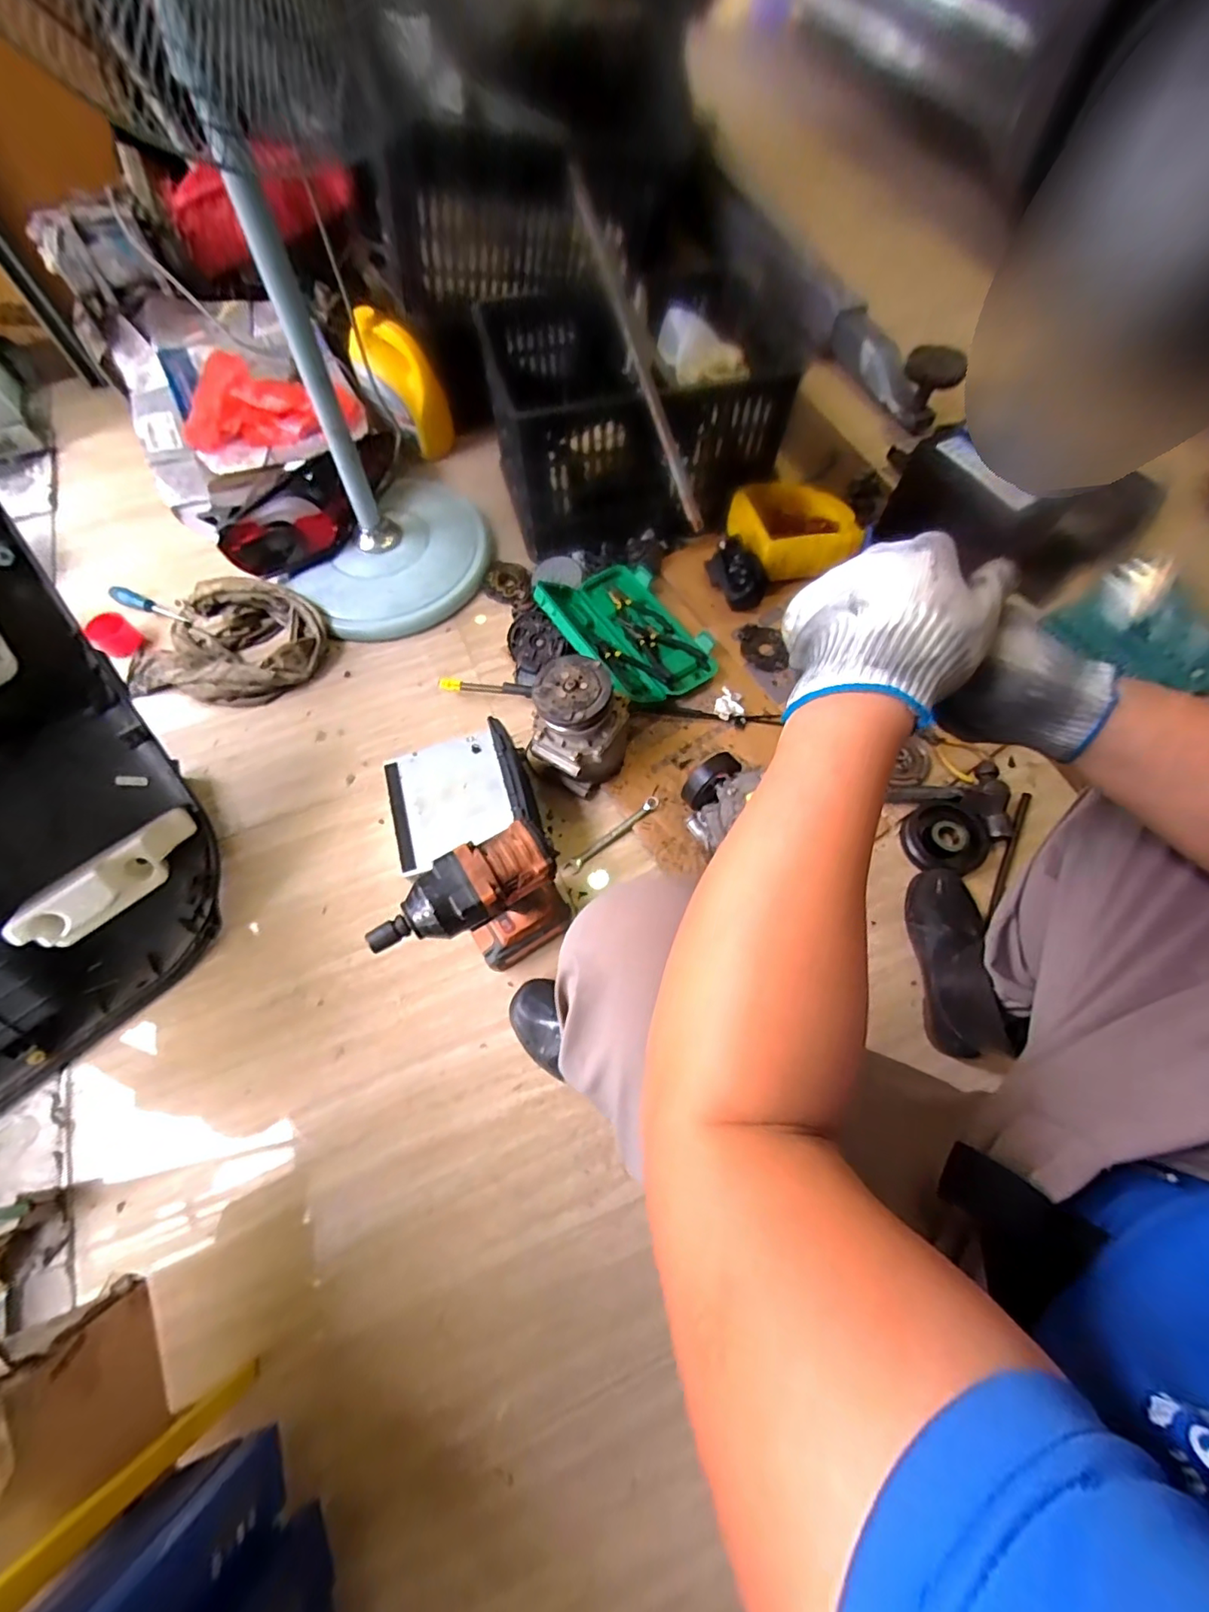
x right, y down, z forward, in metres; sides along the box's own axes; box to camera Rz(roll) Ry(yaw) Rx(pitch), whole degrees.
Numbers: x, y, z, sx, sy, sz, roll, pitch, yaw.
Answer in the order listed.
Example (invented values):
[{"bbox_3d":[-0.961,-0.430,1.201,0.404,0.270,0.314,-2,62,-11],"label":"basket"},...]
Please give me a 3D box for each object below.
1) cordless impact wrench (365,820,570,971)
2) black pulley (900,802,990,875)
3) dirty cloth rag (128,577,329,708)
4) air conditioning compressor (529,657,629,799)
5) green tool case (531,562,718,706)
[{"bbox_3d":[-0.140,0.129,0.658,0.181,0.256,0.068,-31,70,-14],"label":"cordless impact wrench"},{"bbox_3d":[0.520,0.047,0.865,0.123,0.038,0.116,-25,68,-12],"label":"black pulley"},{"bbox_3d":[-0.657,-0.287,0.989,0.318,0.071,0.227,10,66,4],"label":"dirty cloth rag"},{"bbox_3d":[-0.037,-0.112,0.830,0.121,0.197,0.125,27,68,11],"label":"air conditioning compressor"},{"bbox_3d":[0.041,-0.310,0.989,0.221,0.075,0.297,-32,70,-14],"label":"green tool case"}]

